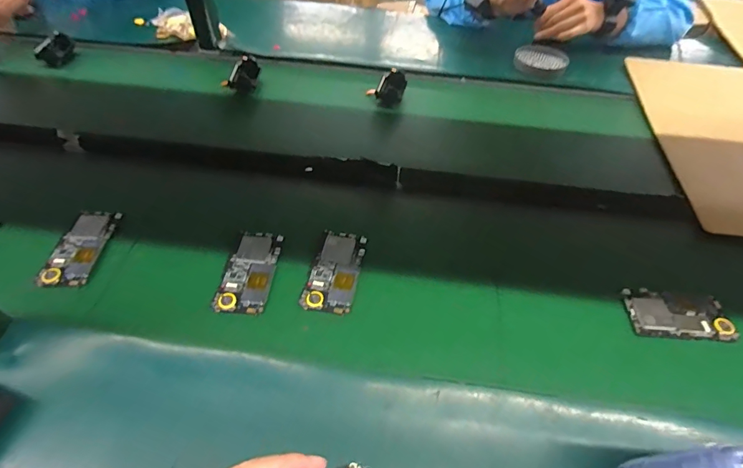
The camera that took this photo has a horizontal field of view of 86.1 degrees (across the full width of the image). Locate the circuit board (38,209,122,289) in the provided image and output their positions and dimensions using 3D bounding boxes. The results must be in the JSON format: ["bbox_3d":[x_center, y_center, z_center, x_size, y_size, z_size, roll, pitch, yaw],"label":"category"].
[{"bbox_3d":[-0.395,0.017,0.542,0.059,0.012,0.121,2,54,2],"label":"circuit board"}]

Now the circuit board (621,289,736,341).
[{"bbox_3d":[0.386,0.099,0.497,0.122,0.008,0.060,4,54,3],"label":"circuit board"}]

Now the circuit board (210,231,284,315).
[{"bbox_3d":[-0.158,0.049,0.523,0.062,0.011,0.121,6,54,5],"label":"circuit board"}]

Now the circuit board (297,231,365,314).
[{"bbox_3d":[-0.047,0.048,0.529,0.062,0.004,0.122,10,52,5],"label":"circuit board"}]

